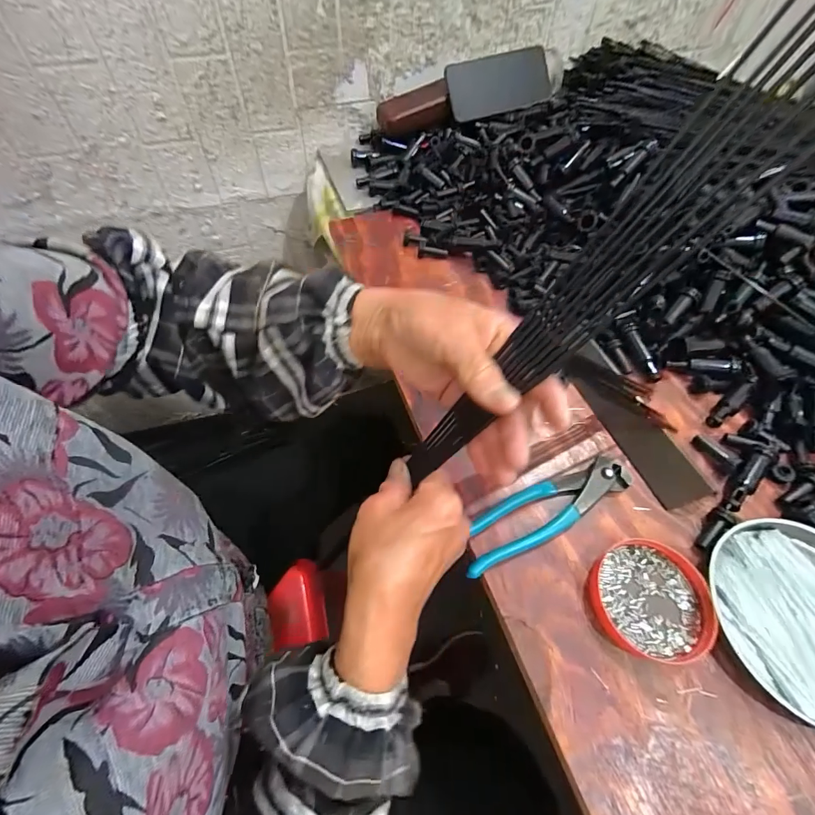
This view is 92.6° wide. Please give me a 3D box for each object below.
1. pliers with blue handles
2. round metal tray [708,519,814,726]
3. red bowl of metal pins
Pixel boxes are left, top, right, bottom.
[{"bbox_3d":[0.118,0.082,0.323,0.169,0.015,0.041,-21,60,-16],"label":"pliers with blue handles"},{"bbox_3d":[0.288,0.150,0.279,0.129,0.021,0.127,2,57,-2],"label":"round metal tray"},{"bbox_3d":[0.179,0.140,0.289,0.077,0.018,0.079,2,57,-2],"label":"red bowl of metal pins"}]

